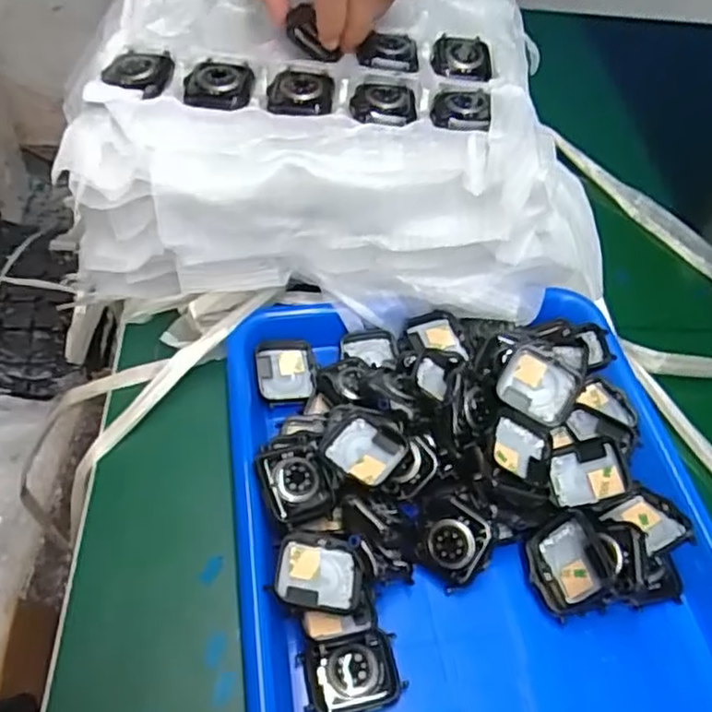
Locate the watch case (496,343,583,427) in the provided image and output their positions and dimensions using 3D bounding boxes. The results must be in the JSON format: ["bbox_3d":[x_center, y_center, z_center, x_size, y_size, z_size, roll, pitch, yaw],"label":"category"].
[{"bbox_3d":[0.109,0.017,0.401,0.044,0.006,0.039,30,94,4],"label":"watch case"}]

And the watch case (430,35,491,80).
[{"bbox_3d":[0.069,-0.193,0.443,0.037,0.008,0.043,4,51,-2],"label":"watch case"}]

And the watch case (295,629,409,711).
[{"bbox_3d":[-0.002,0.152,0.323,0.045,0.018,0.036,-7,67,-4],"label":"watch case"}]

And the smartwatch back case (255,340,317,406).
[{"bbox_3d":[-0.044,0.011,0.431,0.036,0.012,0.042,-6,52,-9],"label":"smartwatch back case"}]

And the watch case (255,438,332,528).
[{"bbox_3d":[-0.031,0.066,0.360,0.034,0.009,0.041,-19,55,-19],"label":"watch case"}]

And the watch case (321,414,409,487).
[{"bbox_3d":[0.005,0.051,0.372,0.041,0.009,0.036,31,55,19],"label":"watch case"}]

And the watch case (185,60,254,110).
[{"bbox_3d":[-0.082,-0.163,0.408,0.039,0.010,0.046,3,51,-3],"label":"watch case"}]

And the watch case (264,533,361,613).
[{"bbox_3d":[-0.019,0.106,0.336,0.042,0.008,0.037,7,51,0],"label":"watch case"}]

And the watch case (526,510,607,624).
[{"bbox_3d":[0.109,0.108,0.352,0.040,0.009,0.043,-41,50,21],"label":"watch case"}]

